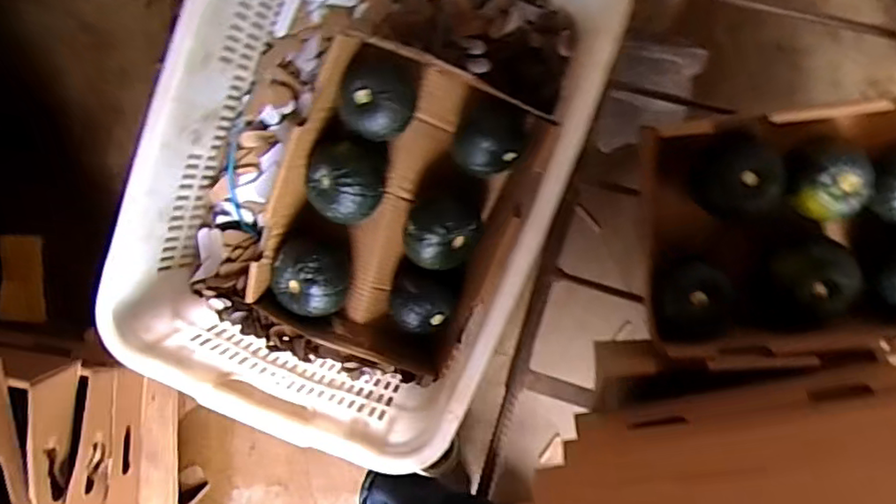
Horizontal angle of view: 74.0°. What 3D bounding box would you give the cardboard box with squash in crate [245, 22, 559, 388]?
[{"bbox_3d":[-0.059,-0.041,0.695,0.275,0.117,0.357,26,97,2],"label":"cardboard box with squash in crate"}]

